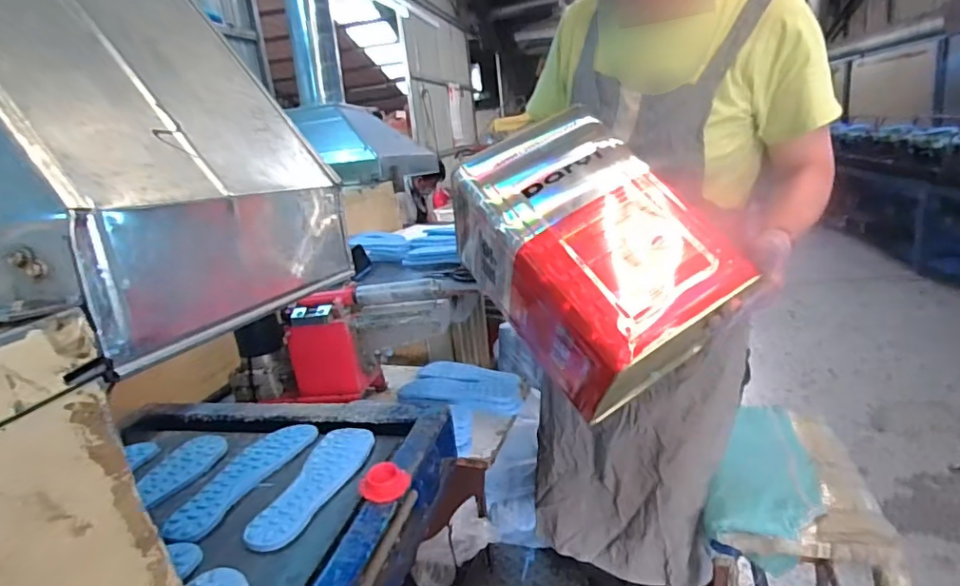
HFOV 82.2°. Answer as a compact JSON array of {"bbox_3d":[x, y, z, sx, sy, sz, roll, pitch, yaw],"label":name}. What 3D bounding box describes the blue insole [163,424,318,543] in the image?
[{"bbox_3d":[-0.318,0.243,0.735,0.077,0.017,0.247,0,17,24],"label":"blue insole"}]

